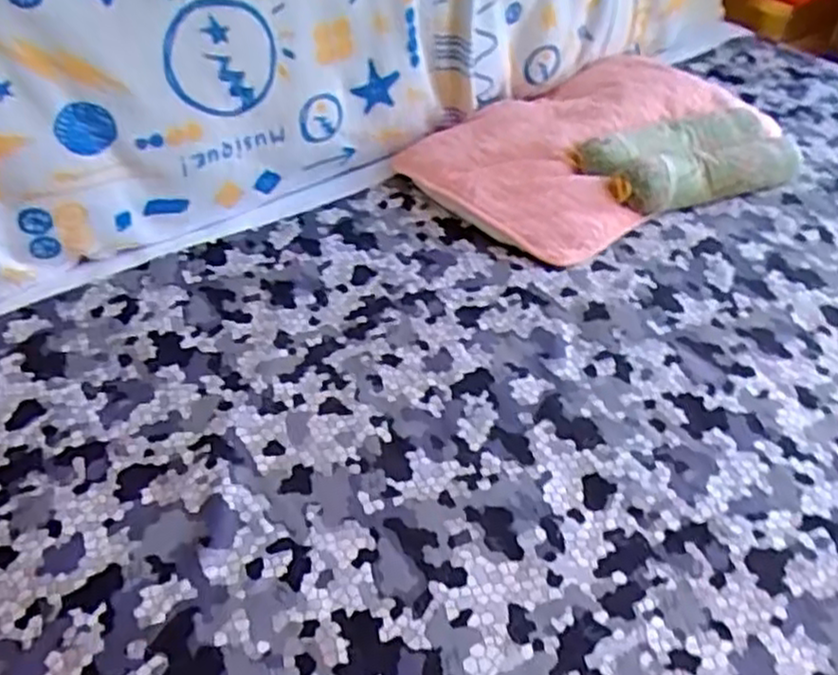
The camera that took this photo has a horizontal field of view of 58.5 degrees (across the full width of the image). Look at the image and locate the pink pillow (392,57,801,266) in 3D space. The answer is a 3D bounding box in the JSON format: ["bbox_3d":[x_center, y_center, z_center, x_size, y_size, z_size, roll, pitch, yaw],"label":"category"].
[{"bbox_3d":[0.322,-0.339,1.319,0.643,0.101,0.413,-23,47,-24],"label":"pink pillow"}]

